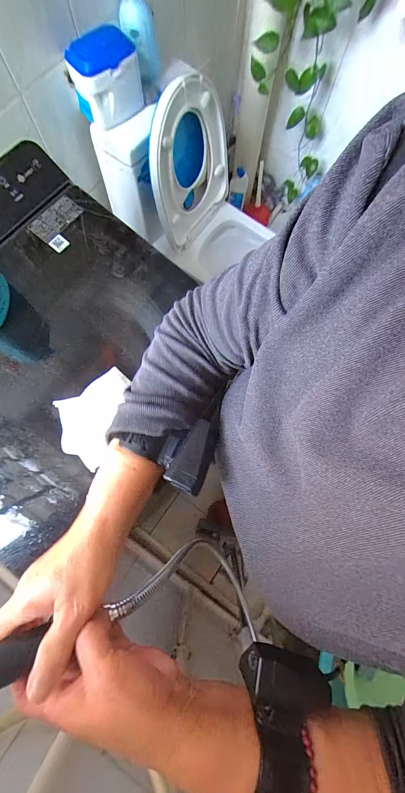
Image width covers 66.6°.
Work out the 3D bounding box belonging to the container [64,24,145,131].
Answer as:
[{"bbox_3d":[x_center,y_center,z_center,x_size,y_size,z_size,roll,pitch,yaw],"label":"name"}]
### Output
[{"bbox_3d":[-0.225,-0.770,0.743,0.158,0.152,0.082,-39,80,-9],"label":"container"}]

